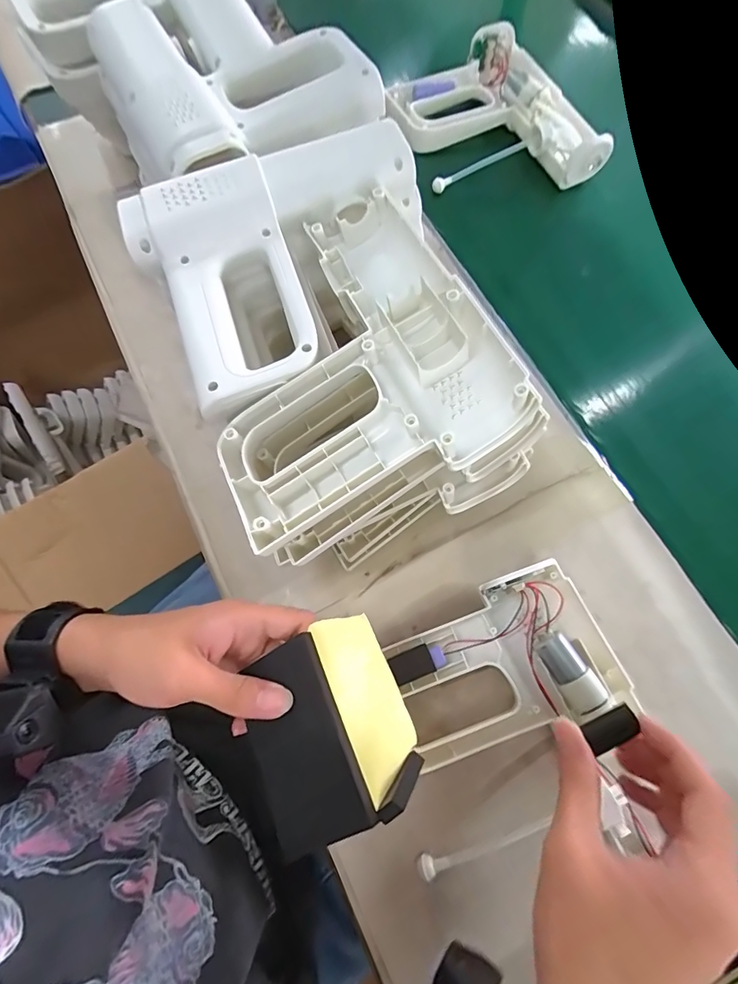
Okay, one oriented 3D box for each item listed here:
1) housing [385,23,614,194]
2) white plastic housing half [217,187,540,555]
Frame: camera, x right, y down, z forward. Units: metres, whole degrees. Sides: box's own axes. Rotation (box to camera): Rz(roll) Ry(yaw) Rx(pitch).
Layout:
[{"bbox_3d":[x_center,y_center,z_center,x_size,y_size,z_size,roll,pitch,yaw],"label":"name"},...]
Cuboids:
[{"bbox_3d":[0.140,-0.417,0.517,0.183,0.044,0.206,-26,73,-8],"label":"housing"},{"bbox_3d":[-0.014,-0.089,0.300,0.209,0.047,0.202,-27,74,-8],"label":"white plastic housing half"}]

